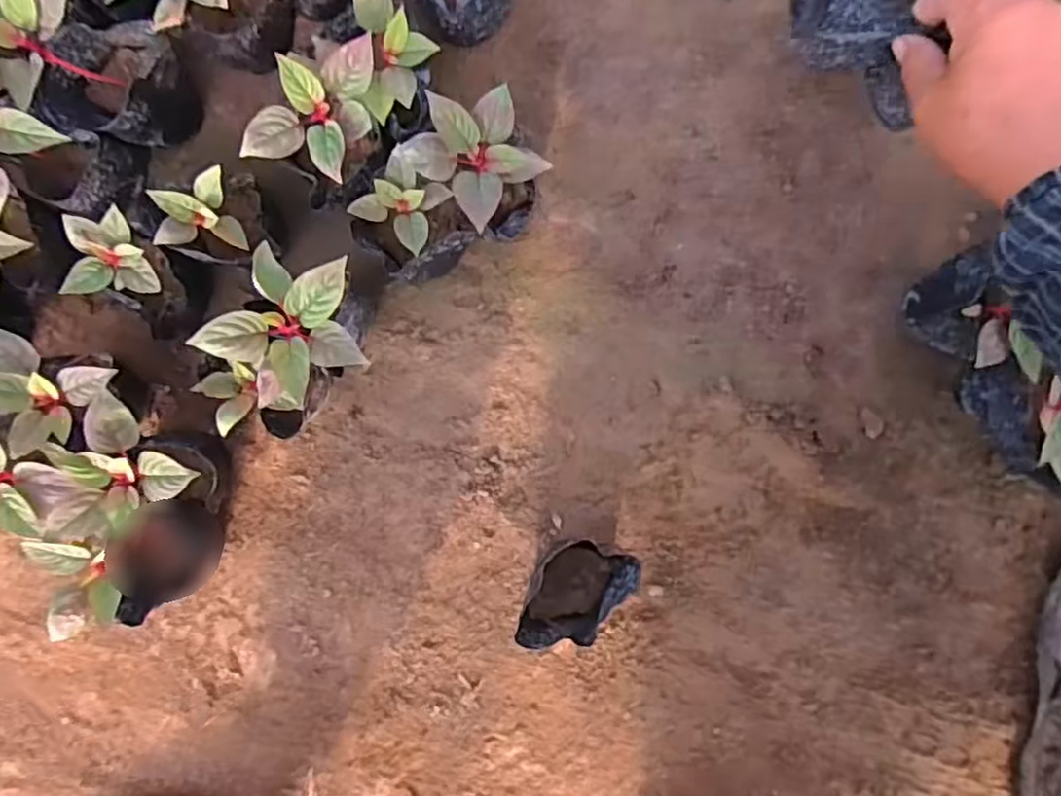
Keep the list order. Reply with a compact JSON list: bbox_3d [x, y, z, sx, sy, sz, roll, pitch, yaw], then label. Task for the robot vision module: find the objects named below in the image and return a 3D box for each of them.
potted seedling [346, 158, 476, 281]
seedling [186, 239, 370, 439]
[{"bbox_3d":[-0.081,-0.117,0.483,0.065,0.094,0.060,-44,92,3],"label":"potted seedling"},{"bbox_3d":[-0.163,-0.042,0.478,0.121,0.117,0.095,-39,94,4],"label":"seedling"}]

